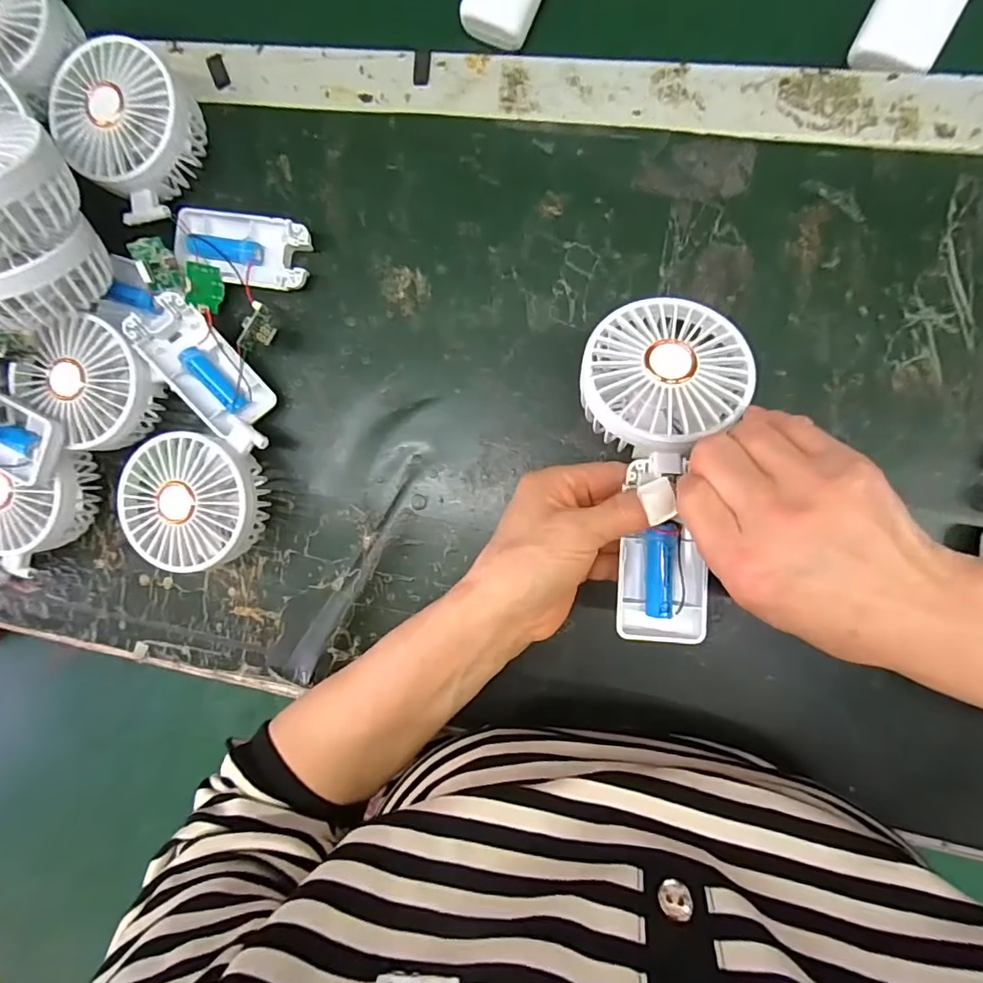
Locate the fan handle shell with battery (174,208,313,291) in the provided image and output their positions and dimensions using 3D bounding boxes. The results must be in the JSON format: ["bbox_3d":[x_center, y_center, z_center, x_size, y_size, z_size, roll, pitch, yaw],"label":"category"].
[{"bbox_3d":[-0.166,-0.162,0.344,0.092,0.020,0.046,14,93,8],"label":"fan handle shell with battery"}]

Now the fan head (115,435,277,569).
[{"bbox_3d":[-0.192,0.007,0.340,0.084,0.044,0.084,0,91,8],"label":"fan head"}]

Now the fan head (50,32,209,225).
[{"bbox_3d":[-0.228,-0.232,0.334,0.085,0.046,0.096,-39,86,7],"label":"fan head"}]

